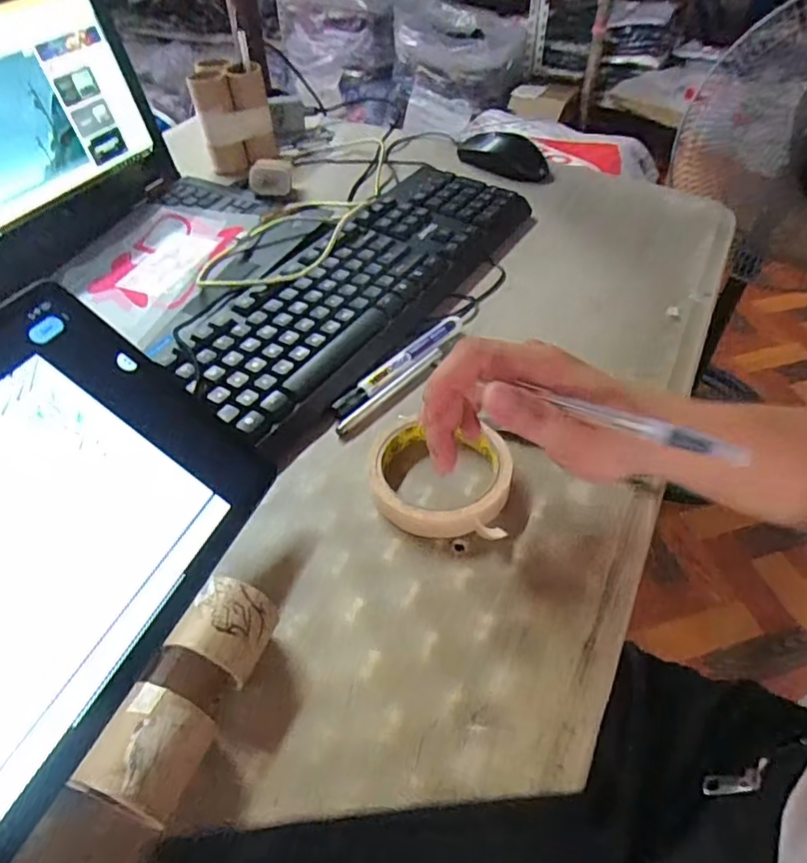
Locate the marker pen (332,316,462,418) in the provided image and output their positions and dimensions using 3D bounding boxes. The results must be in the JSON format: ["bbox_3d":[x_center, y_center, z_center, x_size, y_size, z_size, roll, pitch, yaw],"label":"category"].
[{"bbox_3d":[0.000,-0.057,0.474,0.016,0.010,0.145,33,55,29],"label":"marker pen"}]

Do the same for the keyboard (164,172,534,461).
[{"bbox_3d":[-0.038,-0.140,0.534,0.157,0.030,0.391,26,52,24],"label":"keyboard"}]

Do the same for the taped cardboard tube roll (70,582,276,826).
[{"bbox_3d":[-0.100,0.122,0.279,0.045,0.043,0.101,13,48,14],"label":"taped cardboard tube roll"}]

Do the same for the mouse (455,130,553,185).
[{"bbox_3d":[0.125,-0.335,0.723,0.121,0.035,0.054,27,53,25],"label":"mouse"}]

